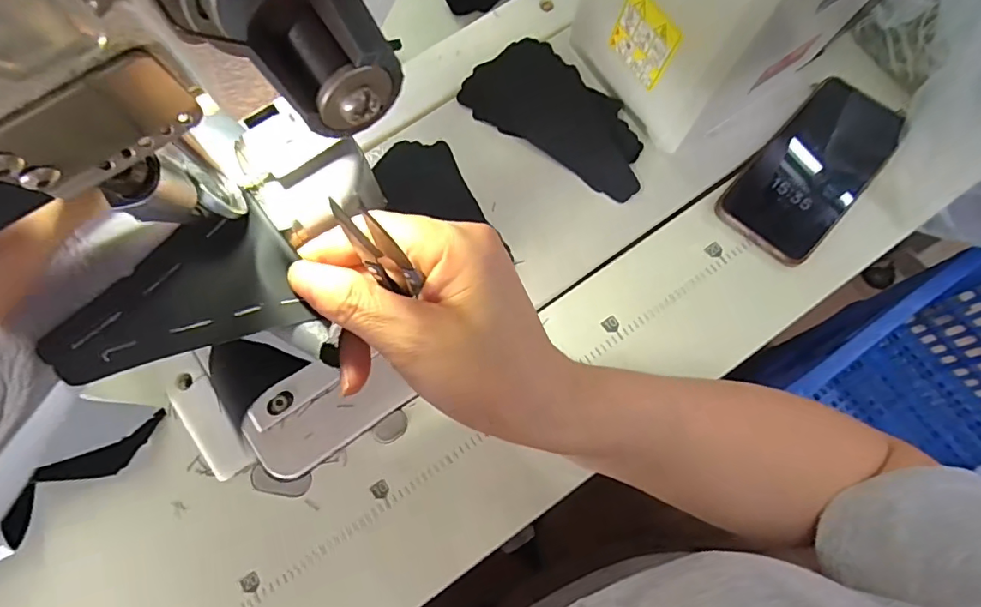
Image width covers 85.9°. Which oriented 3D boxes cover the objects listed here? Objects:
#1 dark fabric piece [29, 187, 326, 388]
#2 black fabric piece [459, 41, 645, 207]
[{"bbox_3d":[-0.122,-0.002,0.209,0.090,0.019,0.049,-22,78,-6],"label":"dark fabric piece"},{"bbox_3d":[0.057,-0.150,0.415,0.152,0.013,0.075,32,78,6],"label":"black fabric piece"}]

